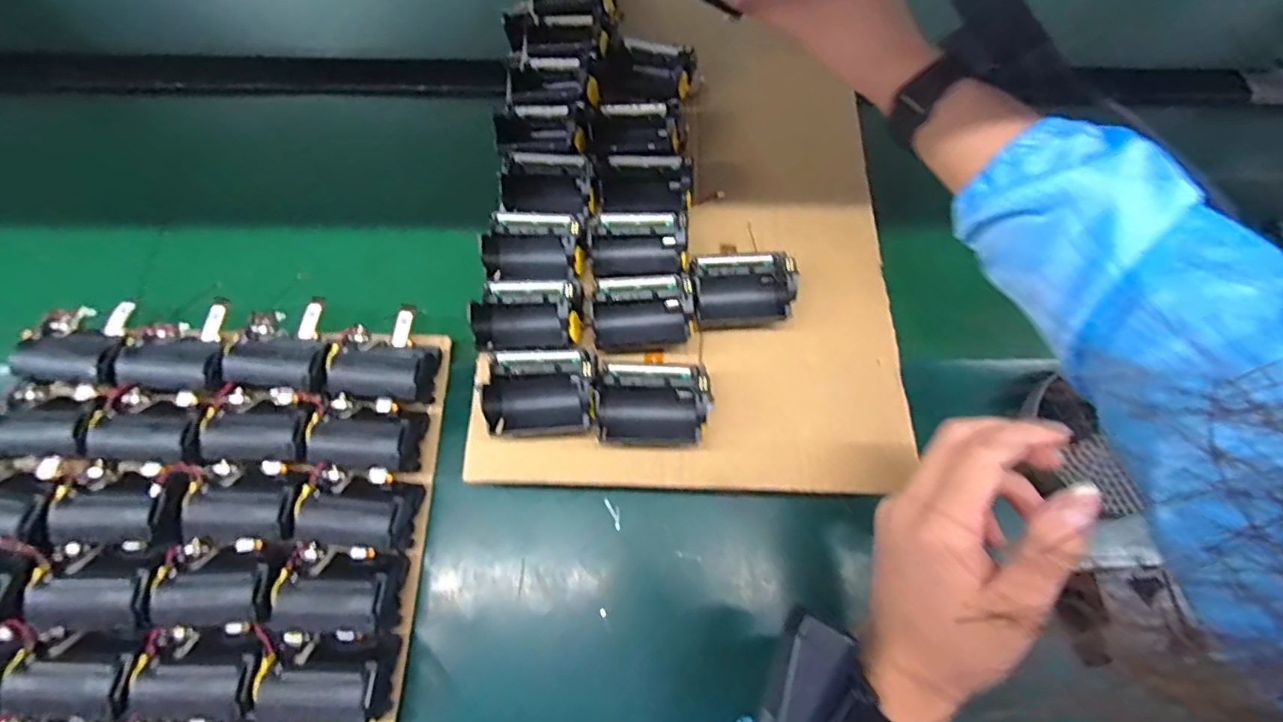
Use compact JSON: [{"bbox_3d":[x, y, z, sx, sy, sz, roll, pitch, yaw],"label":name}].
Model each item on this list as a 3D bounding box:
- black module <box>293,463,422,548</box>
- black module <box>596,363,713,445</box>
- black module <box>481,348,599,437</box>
[{"bbox_3d":[-0.189,0.102,0.390,0.071,0.049,0.051,2,67,-2],"label":"black module"},{"bbox_3d":[0.006,0.027,0.370,0.073,0.044,0.054,5,66,-1],"label":"black module"},{"bbox_3d":[-0.067,0.021,0.372,0.079,0.045,0.056,-2,66,0],"label":"black module"}]

